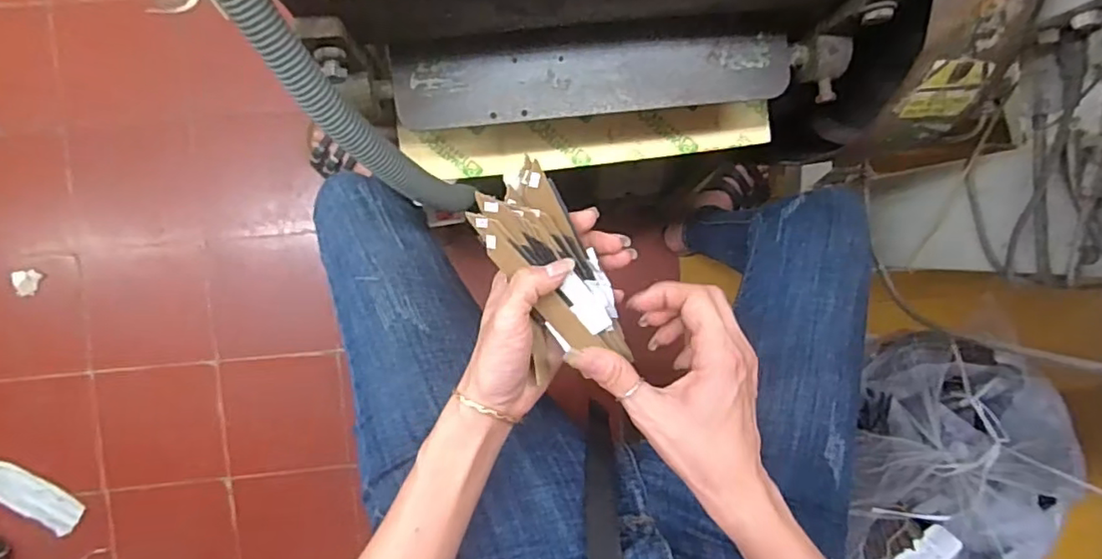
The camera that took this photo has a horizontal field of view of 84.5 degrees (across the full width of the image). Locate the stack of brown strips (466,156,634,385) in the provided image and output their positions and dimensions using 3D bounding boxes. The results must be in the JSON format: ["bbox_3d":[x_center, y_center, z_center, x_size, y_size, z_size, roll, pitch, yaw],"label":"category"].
[{"bbox_3d":[0.001,-0.004,0.377,0.055,0.018,0.135,-31,103,-2],"label":"stack of brown strips"}]

